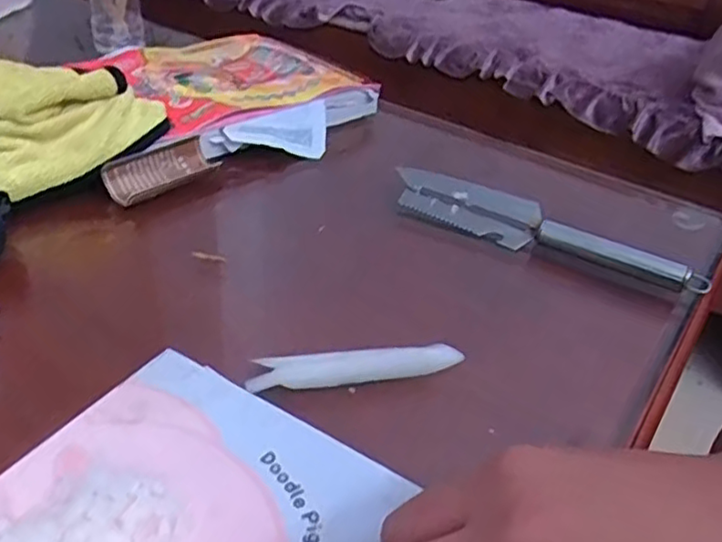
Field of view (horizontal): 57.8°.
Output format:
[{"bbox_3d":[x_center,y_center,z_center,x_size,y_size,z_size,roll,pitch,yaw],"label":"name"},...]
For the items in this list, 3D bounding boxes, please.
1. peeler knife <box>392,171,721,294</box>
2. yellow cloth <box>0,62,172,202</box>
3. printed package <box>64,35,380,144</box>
[{"bbox_3d":[0.121,-0.029,0.440,0.205,0.019,0.033,21,38,19],"label":"peeler knife"},{"bbox_3d":[-0.228,-0.113,0.452,0.127,0.053,0.137,28,41,27],"label":"yellow cloth"},{"bbox_3d":[-0.115,-0.167,0.580,0.201,0.024,0.172,-22,45,-31],"label":"printed package"}]

